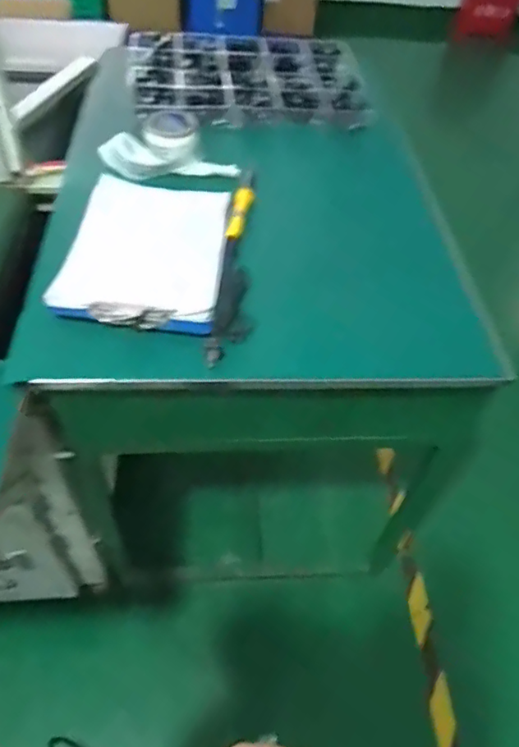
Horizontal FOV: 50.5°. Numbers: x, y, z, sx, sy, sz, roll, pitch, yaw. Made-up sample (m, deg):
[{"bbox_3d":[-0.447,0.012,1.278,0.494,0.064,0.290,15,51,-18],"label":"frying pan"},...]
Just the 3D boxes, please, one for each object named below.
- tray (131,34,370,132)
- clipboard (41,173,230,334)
[{"bbox_3d":[-0.023,-0.639,1.187,0.518,0.030,0.386,1,51,-4],"label":"tray"},{"bbox_3d":[-0.167,-0.187,0.816,0.222,0.028,0.310,4,51,-1],"label":"clipboard"}]

